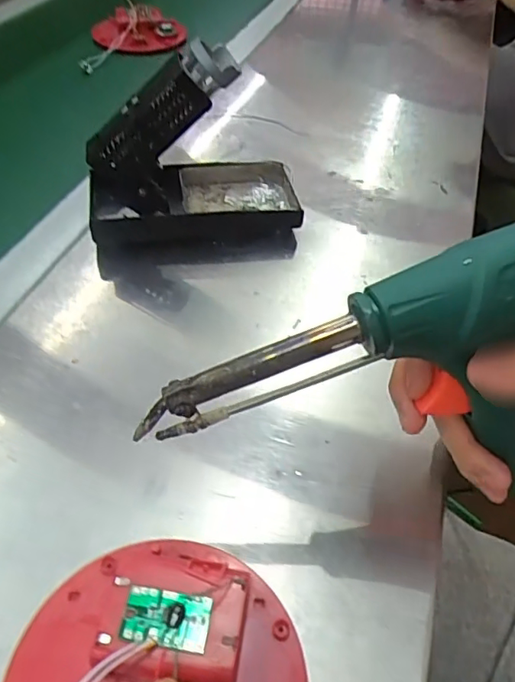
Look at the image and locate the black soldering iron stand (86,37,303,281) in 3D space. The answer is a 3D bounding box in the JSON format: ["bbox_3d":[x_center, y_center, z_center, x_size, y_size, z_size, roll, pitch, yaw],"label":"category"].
[{"bbox_3d":[-0.047,-0.140,0.421,0.158,0.137,0.088,-5,48,-9],"label":"black soldering iron stand"}]

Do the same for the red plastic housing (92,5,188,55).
[{"bbox_3d":[-0.164,-0.433,0.766,0.124,0.038,0.066,-5,50,-10],"label":"red plastic housing"}]

